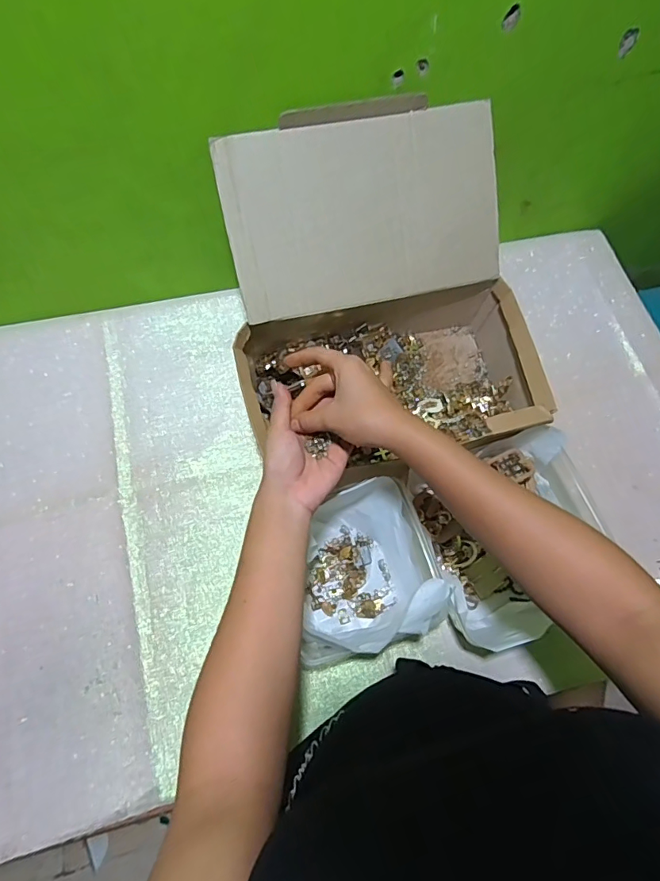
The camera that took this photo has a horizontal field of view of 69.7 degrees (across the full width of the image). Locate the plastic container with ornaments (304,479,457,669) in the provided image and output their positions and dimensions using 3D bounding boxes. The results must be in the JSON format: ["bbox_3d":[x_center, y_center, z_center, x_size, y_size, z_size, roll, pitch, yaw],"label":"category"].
[{"bbox_3d":[0.032,0.136,0.508,0.145,0.080,0.159,-17,69,-10],"label":"plastic container with ornaments"}]

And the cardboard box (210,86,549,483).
[{"bbox_3d":[0.057,-0.150,0.548,0.333,0.225,0.328,-11,68,-7],"label":"cardboard box"}]

